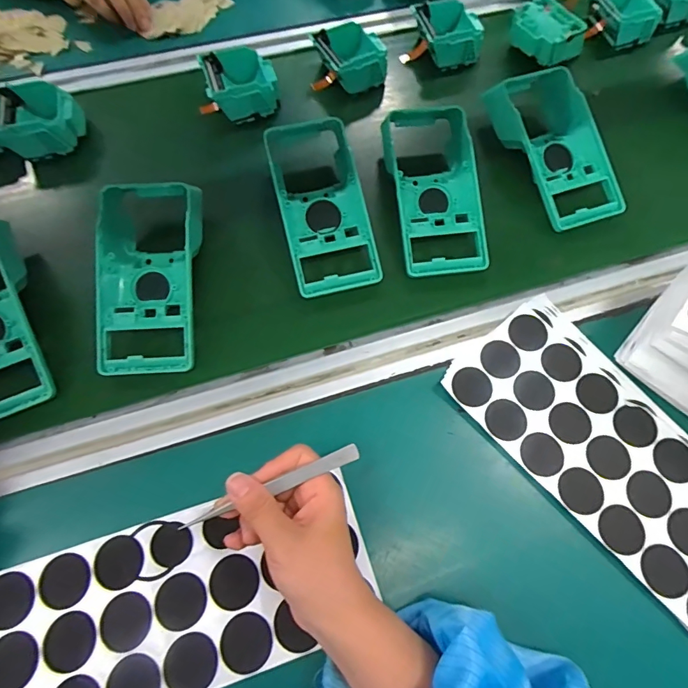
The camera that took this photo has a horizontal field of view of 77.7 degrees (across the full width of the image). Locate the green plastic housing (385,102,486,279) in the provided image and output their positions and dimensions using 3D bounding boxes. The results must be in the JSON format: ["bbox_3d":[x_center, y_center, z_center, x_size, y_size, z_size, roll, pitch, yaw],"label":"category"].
[{"bbox_3d":[0.089,-0.164,0.426,0.087,0.039,0.192,-5,69,-2],"label":"green plastic housing"}]

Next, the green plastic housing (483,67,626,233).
[{"bbox_3d":[0.224,-0.217,0.453,0.096,0.051,0.191,-20,69,-8],"label":"green plastic housing"}]

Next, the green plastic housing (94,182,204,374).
[{"bbox_3d":[-0.173,-0.071,0.382,0.082,0.059,0.191,-2,68,0],"label":"green plastic housing"}]

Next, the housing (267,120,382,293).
[{"bbox_3d":[-0.024,-0.139,0.415,0.088,0.045,0.183,-12,68,-4],"label":"housing"}]

